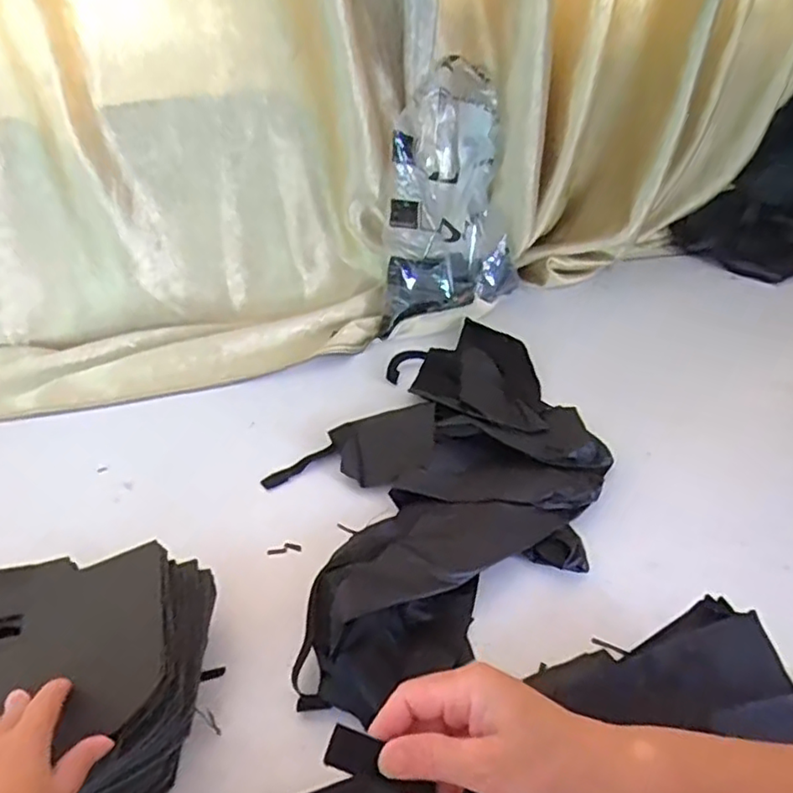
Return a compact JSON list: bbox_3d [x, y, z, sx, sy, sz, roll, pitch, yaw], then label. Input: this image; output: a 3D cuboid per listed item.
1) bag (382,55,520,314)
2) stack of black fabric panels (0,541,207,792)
[{"bbox_3d":[0.085,-0.290,0.968,0.195,0.326,0.216,2,36,8],"label":"bag"},{"bbox_3d":[-0.278,0.227,0.472,0.257,0.088,0.205,-11,37,-10],"label":"stack of black fabric panels"}]

